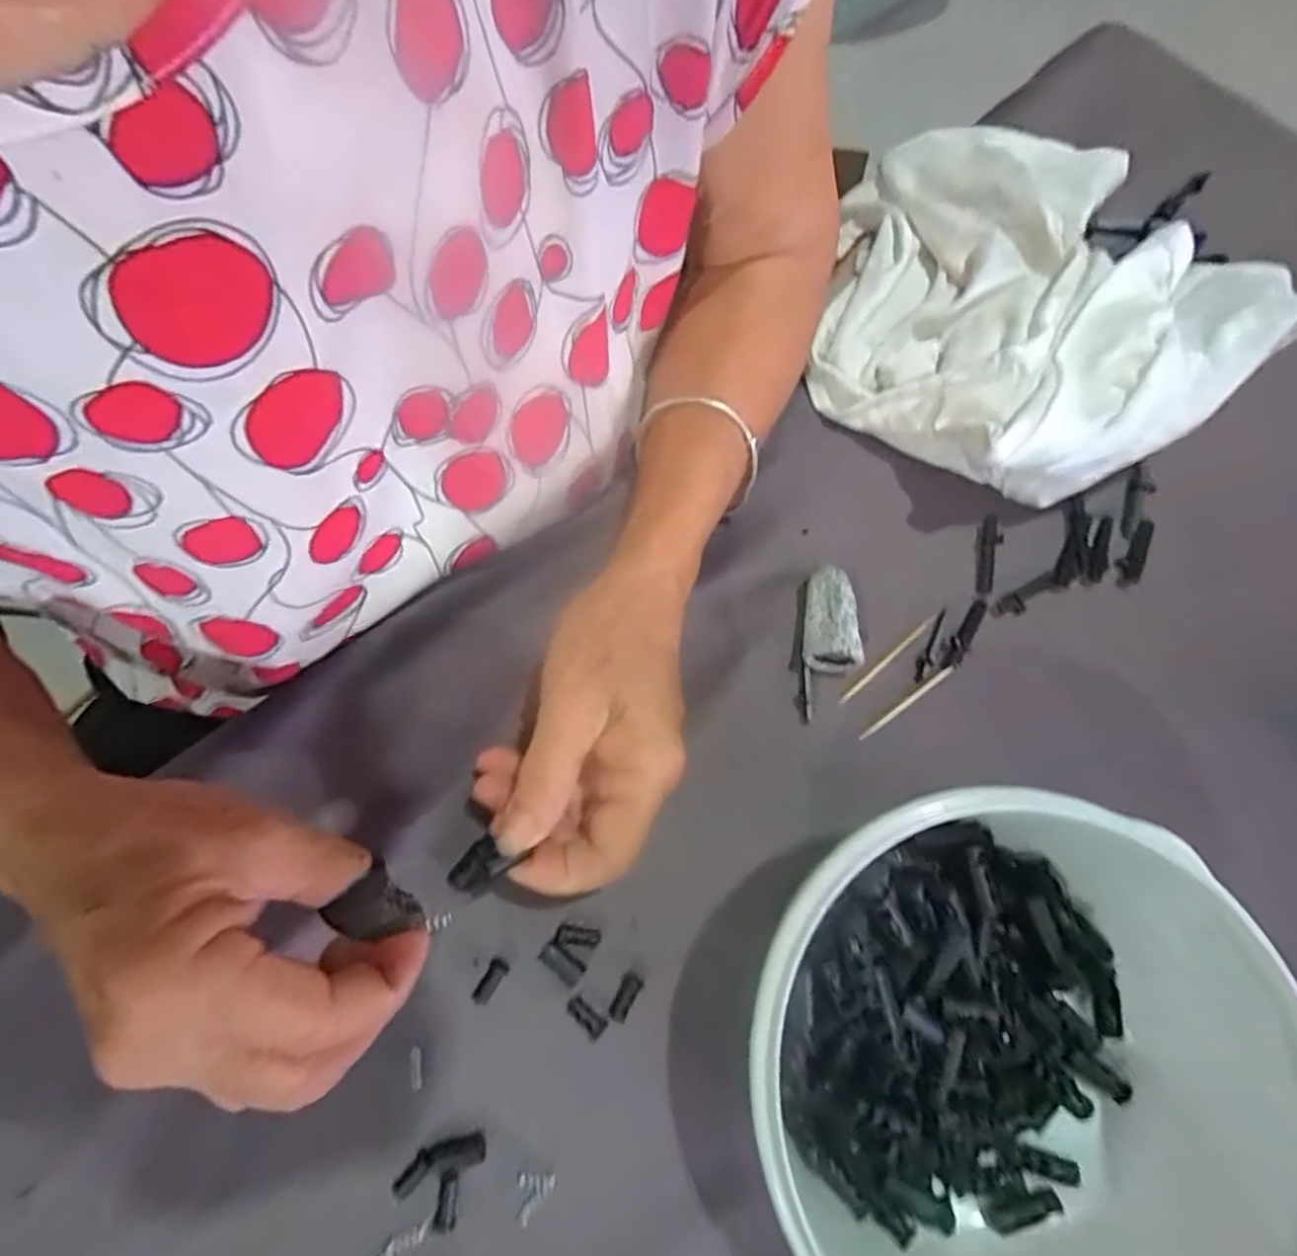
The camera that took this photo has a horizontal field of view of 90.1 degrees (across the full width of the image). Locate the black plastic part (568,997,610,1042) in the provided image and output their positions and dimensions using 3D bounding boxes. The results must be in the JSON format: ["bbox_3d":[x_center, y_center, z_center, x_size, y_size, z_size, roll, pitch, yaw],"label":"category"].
[{"bbox_3d":[-0.025,0.154,0.257,0.018,0.005,0.009,30,75,25],"label":"black plastic part"}]

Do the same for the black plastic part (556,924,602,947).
[{"bbox_3d":[-0.028,0.126,0.265,0.018,0.007,0.007,10,72,6],"label":"black plastic part"}]

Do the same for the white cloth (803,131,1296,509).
[{"bbox_3d":[0.181,-0.172,0.325,0.212,0.055,0.216,-28,73,-7],"label":"white cloth"}]

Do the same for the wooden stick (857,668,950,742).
[{"bbox_3d":[0.115,0.034,0.288,0.053,0.004,0.005,-36,74,-9],"label":"wooden stick"}]

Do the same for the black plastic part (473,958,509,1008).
[{"bbox_3d":[-0.064,0.143,0.260,0.008,0.004,0.018,32,76,12],"label":"black plastic part"}]

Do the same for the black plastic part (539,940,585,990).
[{"bbox_3d":[-0.035,0.136,0.261,0.018,0.006,0.011,40,78,14],"label":"black plastic part"}]

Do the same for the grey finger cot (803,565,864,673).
[{"bbox_3d":[0.081,-0.004,0.290,0.022,0.017,0.046,-2,72,2],"label":"grey finger cot"}]

